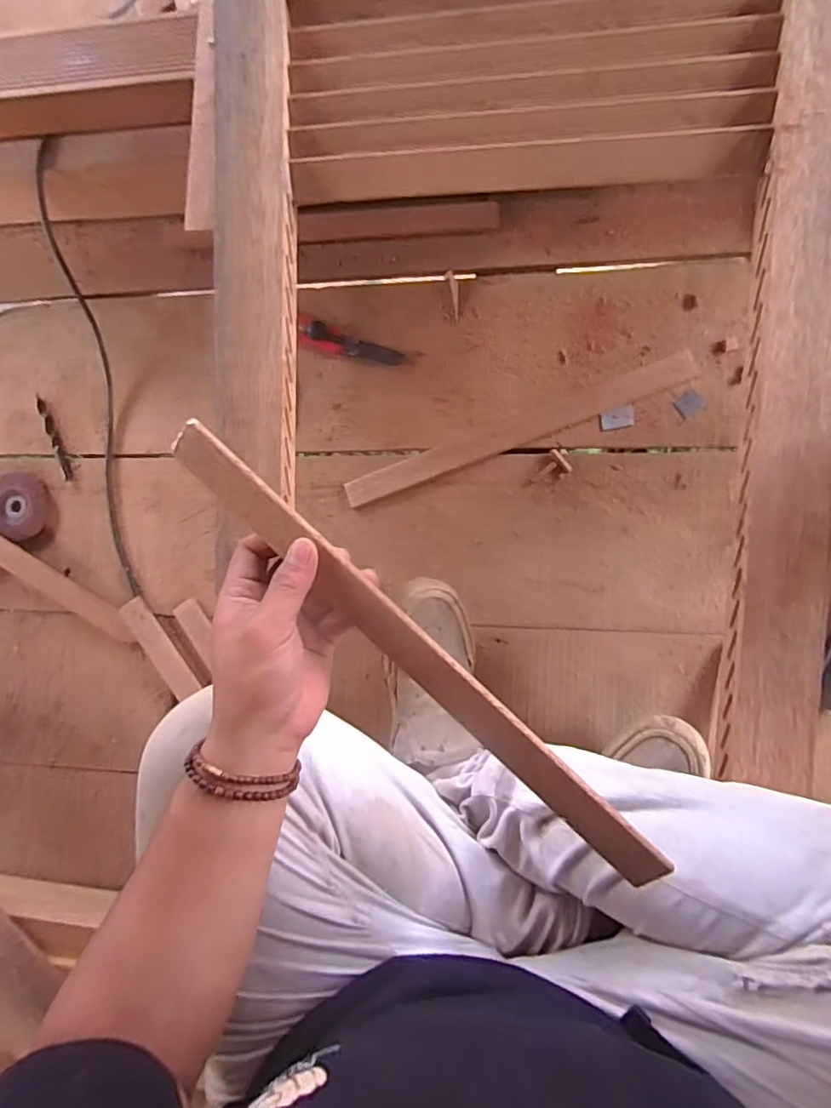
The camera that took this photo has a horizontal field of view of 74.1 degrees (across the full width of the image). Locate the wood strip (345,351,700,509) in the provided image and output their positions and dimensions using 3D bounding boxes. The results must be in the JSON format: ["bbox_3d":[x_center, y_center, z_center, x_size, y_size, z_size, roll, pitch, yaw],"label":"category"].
[{"bbox_3d":[0.107,-0.133,0.603,0.388,0.007,0.037,-20,88,7],"label":"wood strip"}]

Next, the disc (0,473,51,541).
[{"bbox_3d":[-0.495,-0.061,0.683,0.086,0.012,0.076,29,94,6],"label":"disc"}]

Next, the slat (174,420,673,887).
[{"bbox_3d":[-0.001,0.060,0.335,0.385,0.005,0.028,43,115,1],"label":"slat"}]

